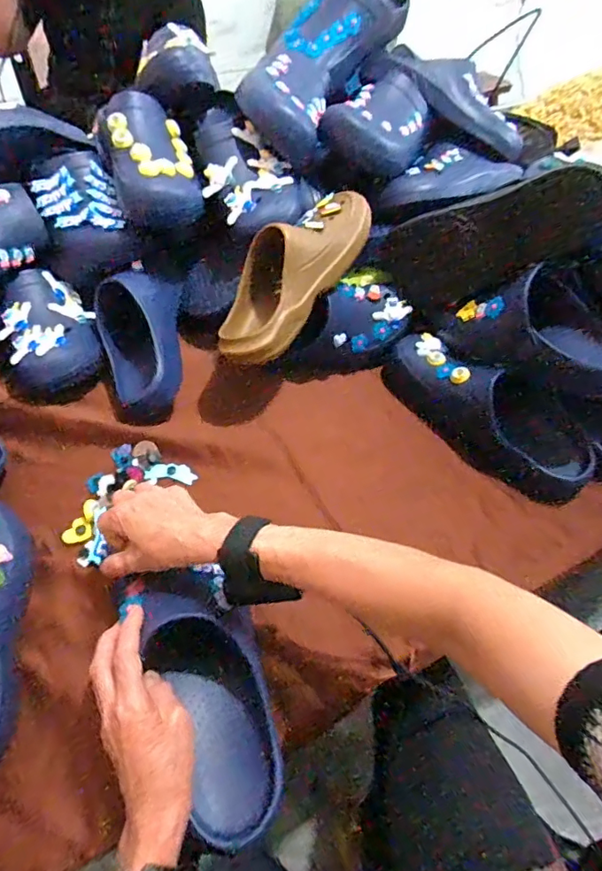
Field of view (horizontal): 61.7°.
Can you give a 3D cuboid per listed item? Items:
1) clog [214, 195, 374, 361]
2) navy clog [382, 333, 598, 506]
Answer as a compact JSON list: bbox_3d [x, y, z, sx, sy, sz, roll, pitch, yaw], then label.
[{"bbox_3d":[-0.010,-0.217,0.631,0.102,0.081,0.285,31,73,20],"label":"clog"},{"bbox_3d":[0.234,-0.036,0.644,0.091,0.099,0.291,-35,61,-27],"label":"navy clog"}]

